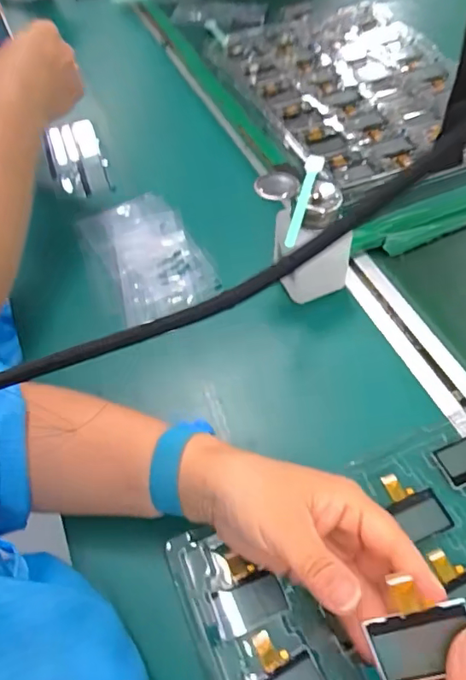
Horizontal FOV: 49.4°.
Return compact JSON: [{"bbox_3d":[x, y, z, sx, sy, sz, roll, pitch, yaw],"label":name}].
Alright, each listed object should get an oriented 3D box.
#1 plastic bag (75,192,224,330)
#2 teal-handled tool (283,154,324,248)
[{"bbox_3d":[-0.088,-0.080,0.522,0.101,0.034,0.176,-24,56,-13],"label":"plastic bag"},{"bbox_3d":[0.058,-0.113,0.404,0.014,0.009,0.112,10,56,10],"label":"teal-handled tool"}]

